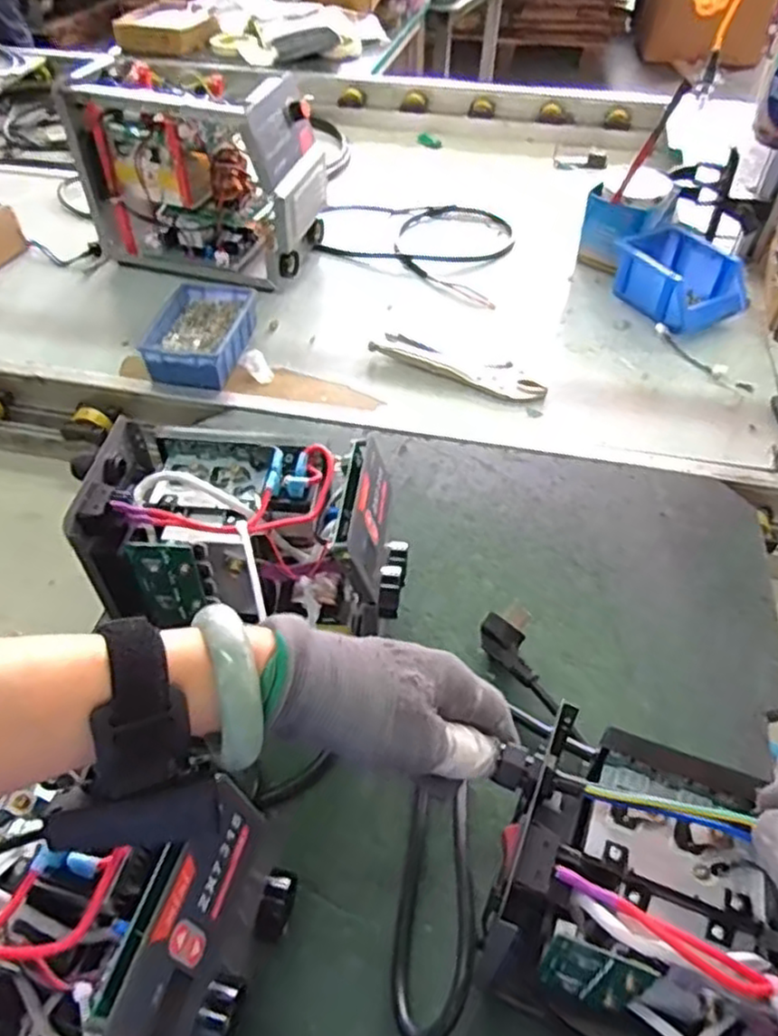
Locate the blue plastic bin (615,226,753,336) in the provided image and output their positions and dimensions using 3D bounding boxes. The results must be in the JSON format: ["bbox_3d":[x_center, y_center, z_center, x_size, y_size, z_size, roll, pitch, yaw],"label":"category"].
[{"bbox_3d":[0.375,-0.308,0.914,0.121,0.069,0.160,-29,55,-24],"label":"blue plastic bin"}]

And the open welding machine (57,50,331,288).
[{"bbox_3d":[-0.244,-0.442,0.928,0.304,0.227,0.132,12,50,10],"label":"open welding machine"}]

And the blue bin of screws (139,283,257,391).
[{"bbox_3d":[-0.226,-0.218,0.847,0.103,0.048,0.152,9,49,8],"label":"blue bin of screws"}]

